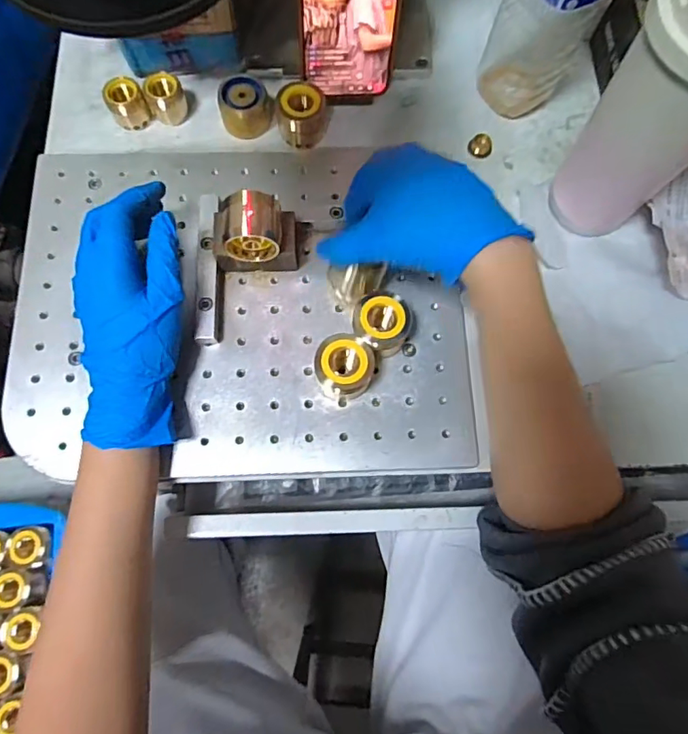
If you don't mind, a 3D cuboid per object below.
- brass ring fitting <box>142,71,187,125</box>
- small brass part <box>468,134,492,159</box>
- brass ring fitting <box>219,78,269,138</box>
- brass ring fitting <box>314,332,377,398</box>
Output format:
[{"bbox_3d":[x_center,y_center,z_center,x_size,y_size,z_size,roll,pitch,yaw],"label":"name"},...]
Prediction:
[{"bbox_3d":[-0.149,-0.227,0.423,0.028,0.025,0.028,37,76,8],"label":"brass ring fitting"},{"bbox_3d":[0.119,-0.191,0.439,0.020,0.015,0.016,27,75,6],"label":"small brass part"},{"bbox_3d":[-0.083,-0.218,0.423,0.040,0.026,0.039,0,74,-2],"label":"brass ring fitting"},{"bbox_3d":[0.001,0.001,0.359,0.040,0.038,0.040,0,74,-2],"label":"brass ring fitting"}]

